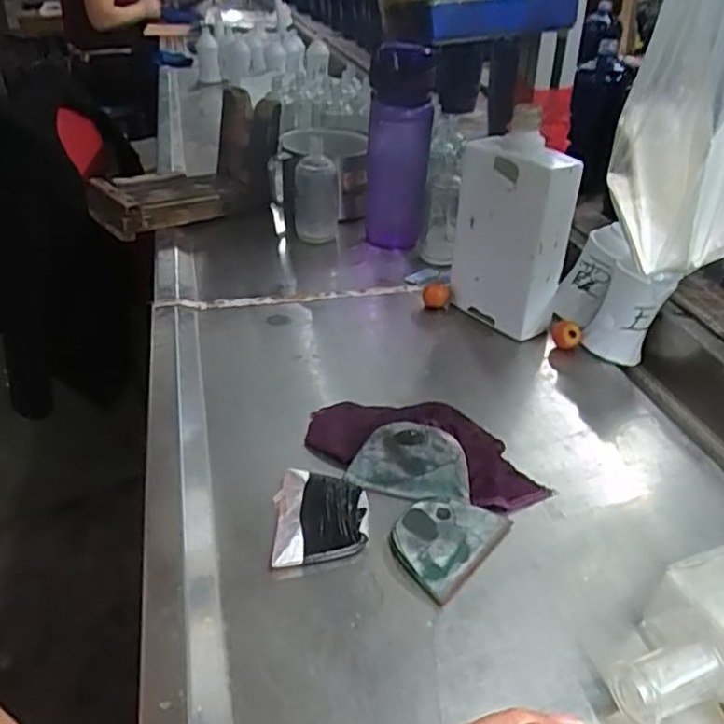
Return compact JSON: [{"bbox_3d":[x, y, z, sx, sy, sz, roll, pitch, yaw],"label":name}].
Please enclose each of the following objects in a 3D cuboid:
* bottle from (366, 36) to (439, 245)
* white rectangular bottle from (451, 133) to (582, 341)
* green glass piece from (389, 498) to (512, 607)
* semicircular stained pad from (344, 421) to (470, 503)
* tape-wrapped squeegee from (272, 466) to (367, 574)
[{"bbox_3d":[0.044,-0.256,0.812,0.072,0.238,0.066,0,31,-5],"label":"bottle"},{"bbox_3d":[0.144,-0.120,0.658,0.059,0.183,0.107,-14,35,-26],"label":"white rectangular bottle"},{"bbox_3d":[0.054,0.114,0.436,0.057,0.011,0.081,27,39,34],"label":"green glass piece"},{"bbox_3d":[0.034,0.069,0.478,0.083,0.006,0.054,4,64,11],"label":"semicircular stained pad"},{"bbox_3d":[-0.028,0.103,0.448,0.061,0.010,0.083,-1,31,-6],"label":"tape-wrapped squeegee"}]

